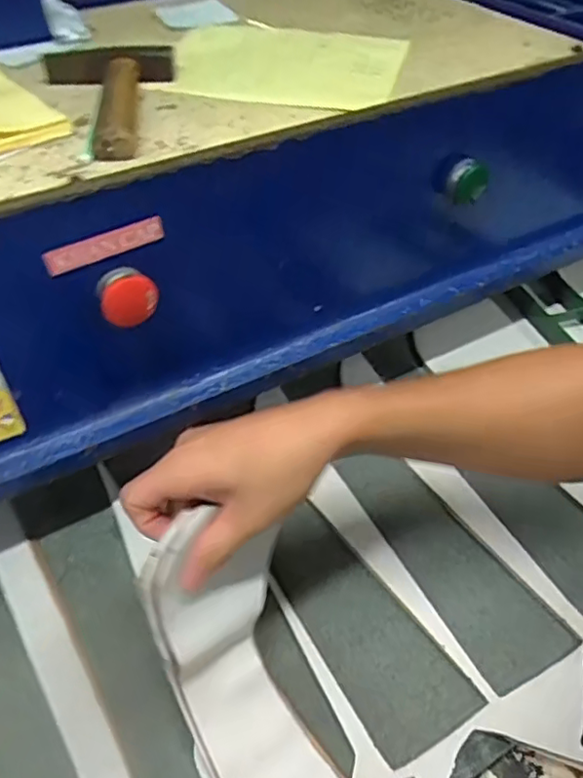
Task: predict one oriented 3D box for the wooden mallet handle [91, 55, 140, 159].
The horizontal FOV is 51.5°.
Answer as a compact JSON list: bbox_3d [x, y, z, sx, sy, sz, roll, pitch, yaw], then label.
[{"bbox_3d":[-0.134,-0.223,0.471,0.029,0.021,0.146,-6,48,-5],"label":"wooden mallet handle"}]

